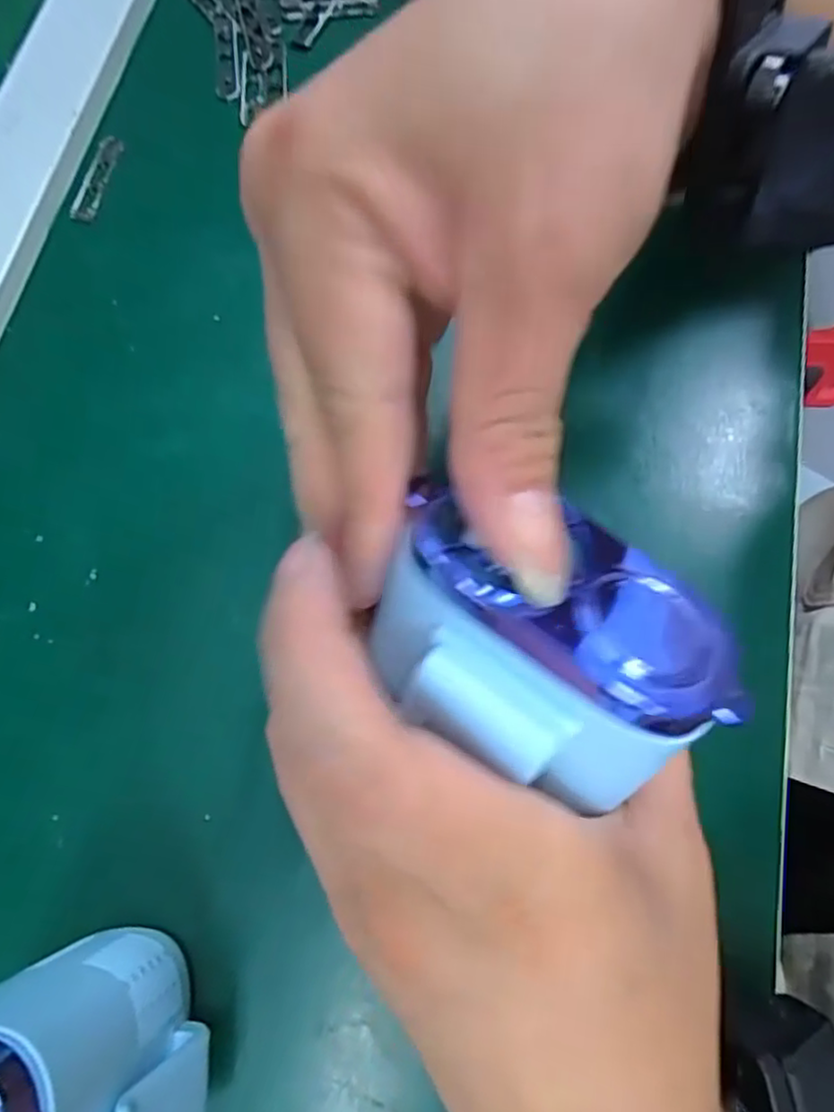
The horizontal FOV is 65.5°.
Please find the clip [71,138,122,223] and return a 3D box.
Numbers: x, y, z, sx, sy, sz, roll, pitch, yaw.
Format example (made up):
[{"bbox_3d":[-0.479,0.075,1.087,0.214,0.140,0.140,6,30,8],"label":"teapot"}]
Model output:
[{"bbox_3d":[-0.131,-0.155,0.264,0.010,0.004,0.042,12,74,3],"label":"clip"}]

